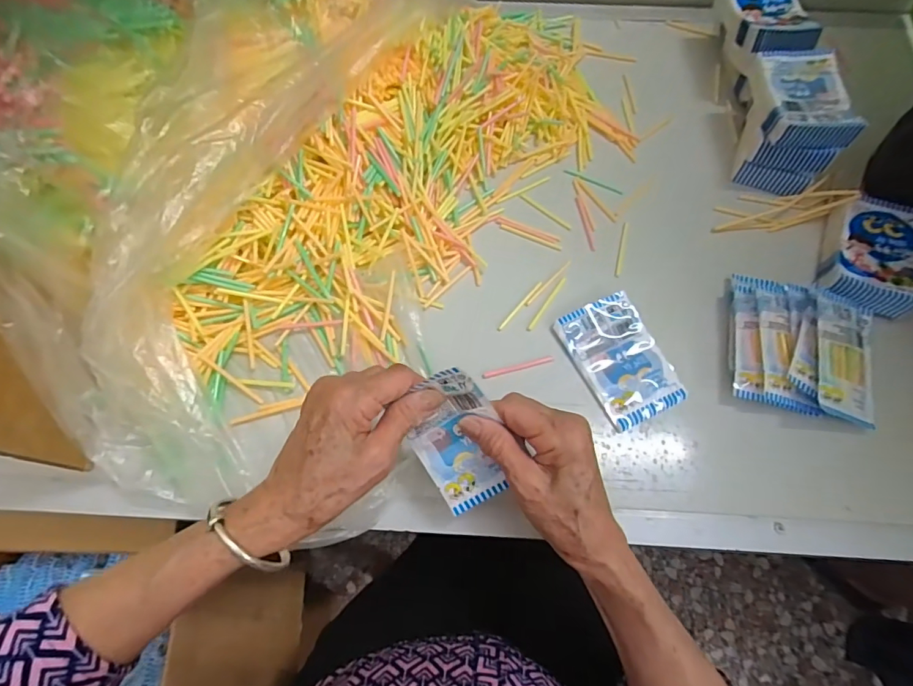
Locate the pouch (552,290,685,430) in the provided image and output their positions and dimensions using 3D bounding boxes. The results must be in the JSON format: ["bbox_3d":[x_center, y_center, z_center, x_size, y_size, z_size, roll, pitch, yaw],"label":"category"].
[{"bbox_3d":[0.140,0.013,0.400,0.069,0.009,0.107,-23,70,-10],"label":"pouch"}]

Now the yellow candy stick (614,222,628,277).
[{"bbox_3d":[0.158,-0.089,0.445,0.005,0.004,0.062,16,69,6],"label":"yellow candy stick"}]

